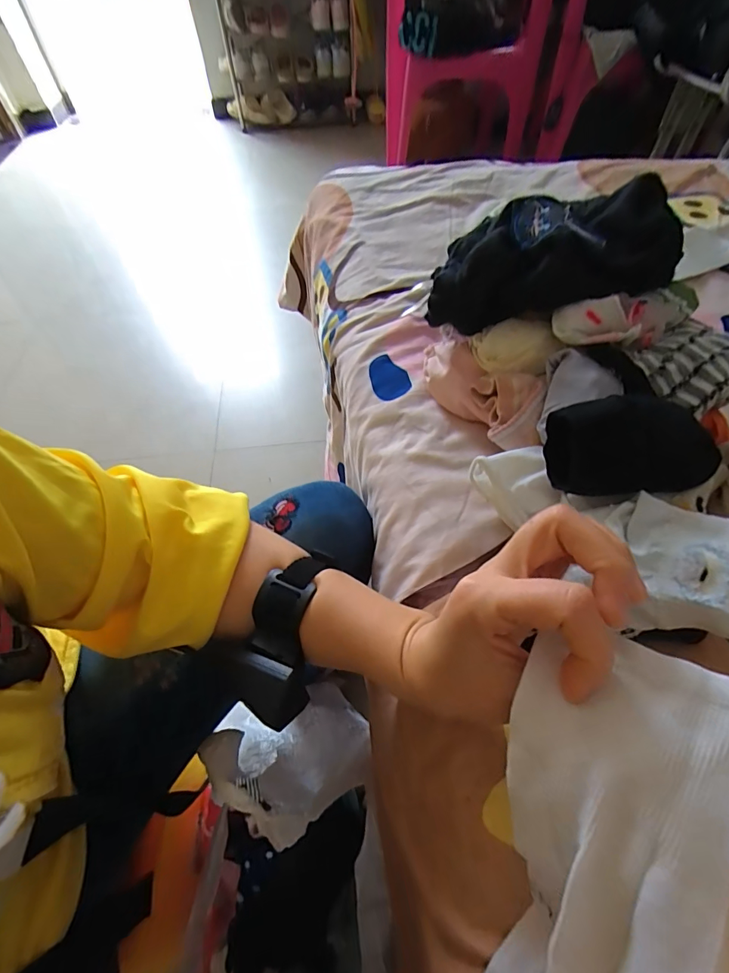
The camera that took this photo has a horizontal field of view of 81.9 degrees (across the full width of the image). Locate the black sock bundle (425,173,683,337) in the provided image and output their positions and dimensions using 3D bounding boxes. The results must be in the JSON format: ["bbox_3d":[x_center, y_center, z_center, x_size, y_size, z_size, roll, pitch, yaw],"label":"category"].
[{"bbox_3d":[0.146,-0.188,0.347,0.191,0.068,0.103,-8,55,19],"label":"black sock bundle"}]

